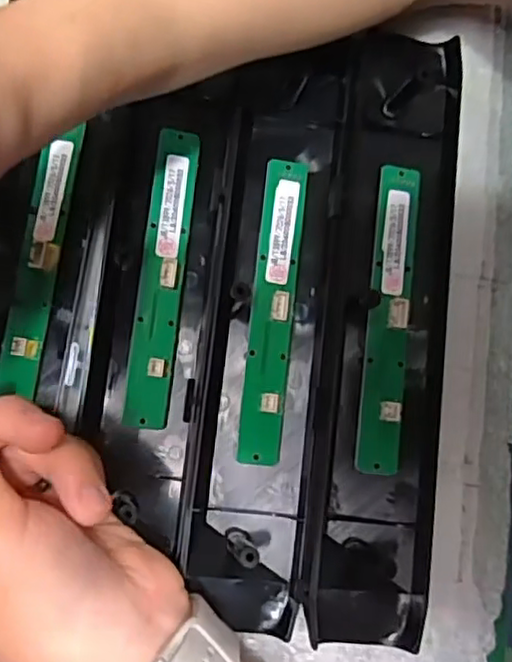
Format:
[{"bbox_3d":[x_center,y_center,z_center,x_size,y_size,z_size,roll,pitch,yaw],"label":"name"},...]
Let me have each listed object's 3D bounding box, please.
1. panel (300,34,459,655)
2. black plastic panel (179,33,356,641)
[{"bbox_3d":[0.060,-0.008,0.285,0.054,0.018,0.272,6,80,2],"label":"panel"},{"bbox_3d":[0.005,-0.007,0.293,0.052,0.022,0.261,7,80,2],"label":"black plastic panel"}]

